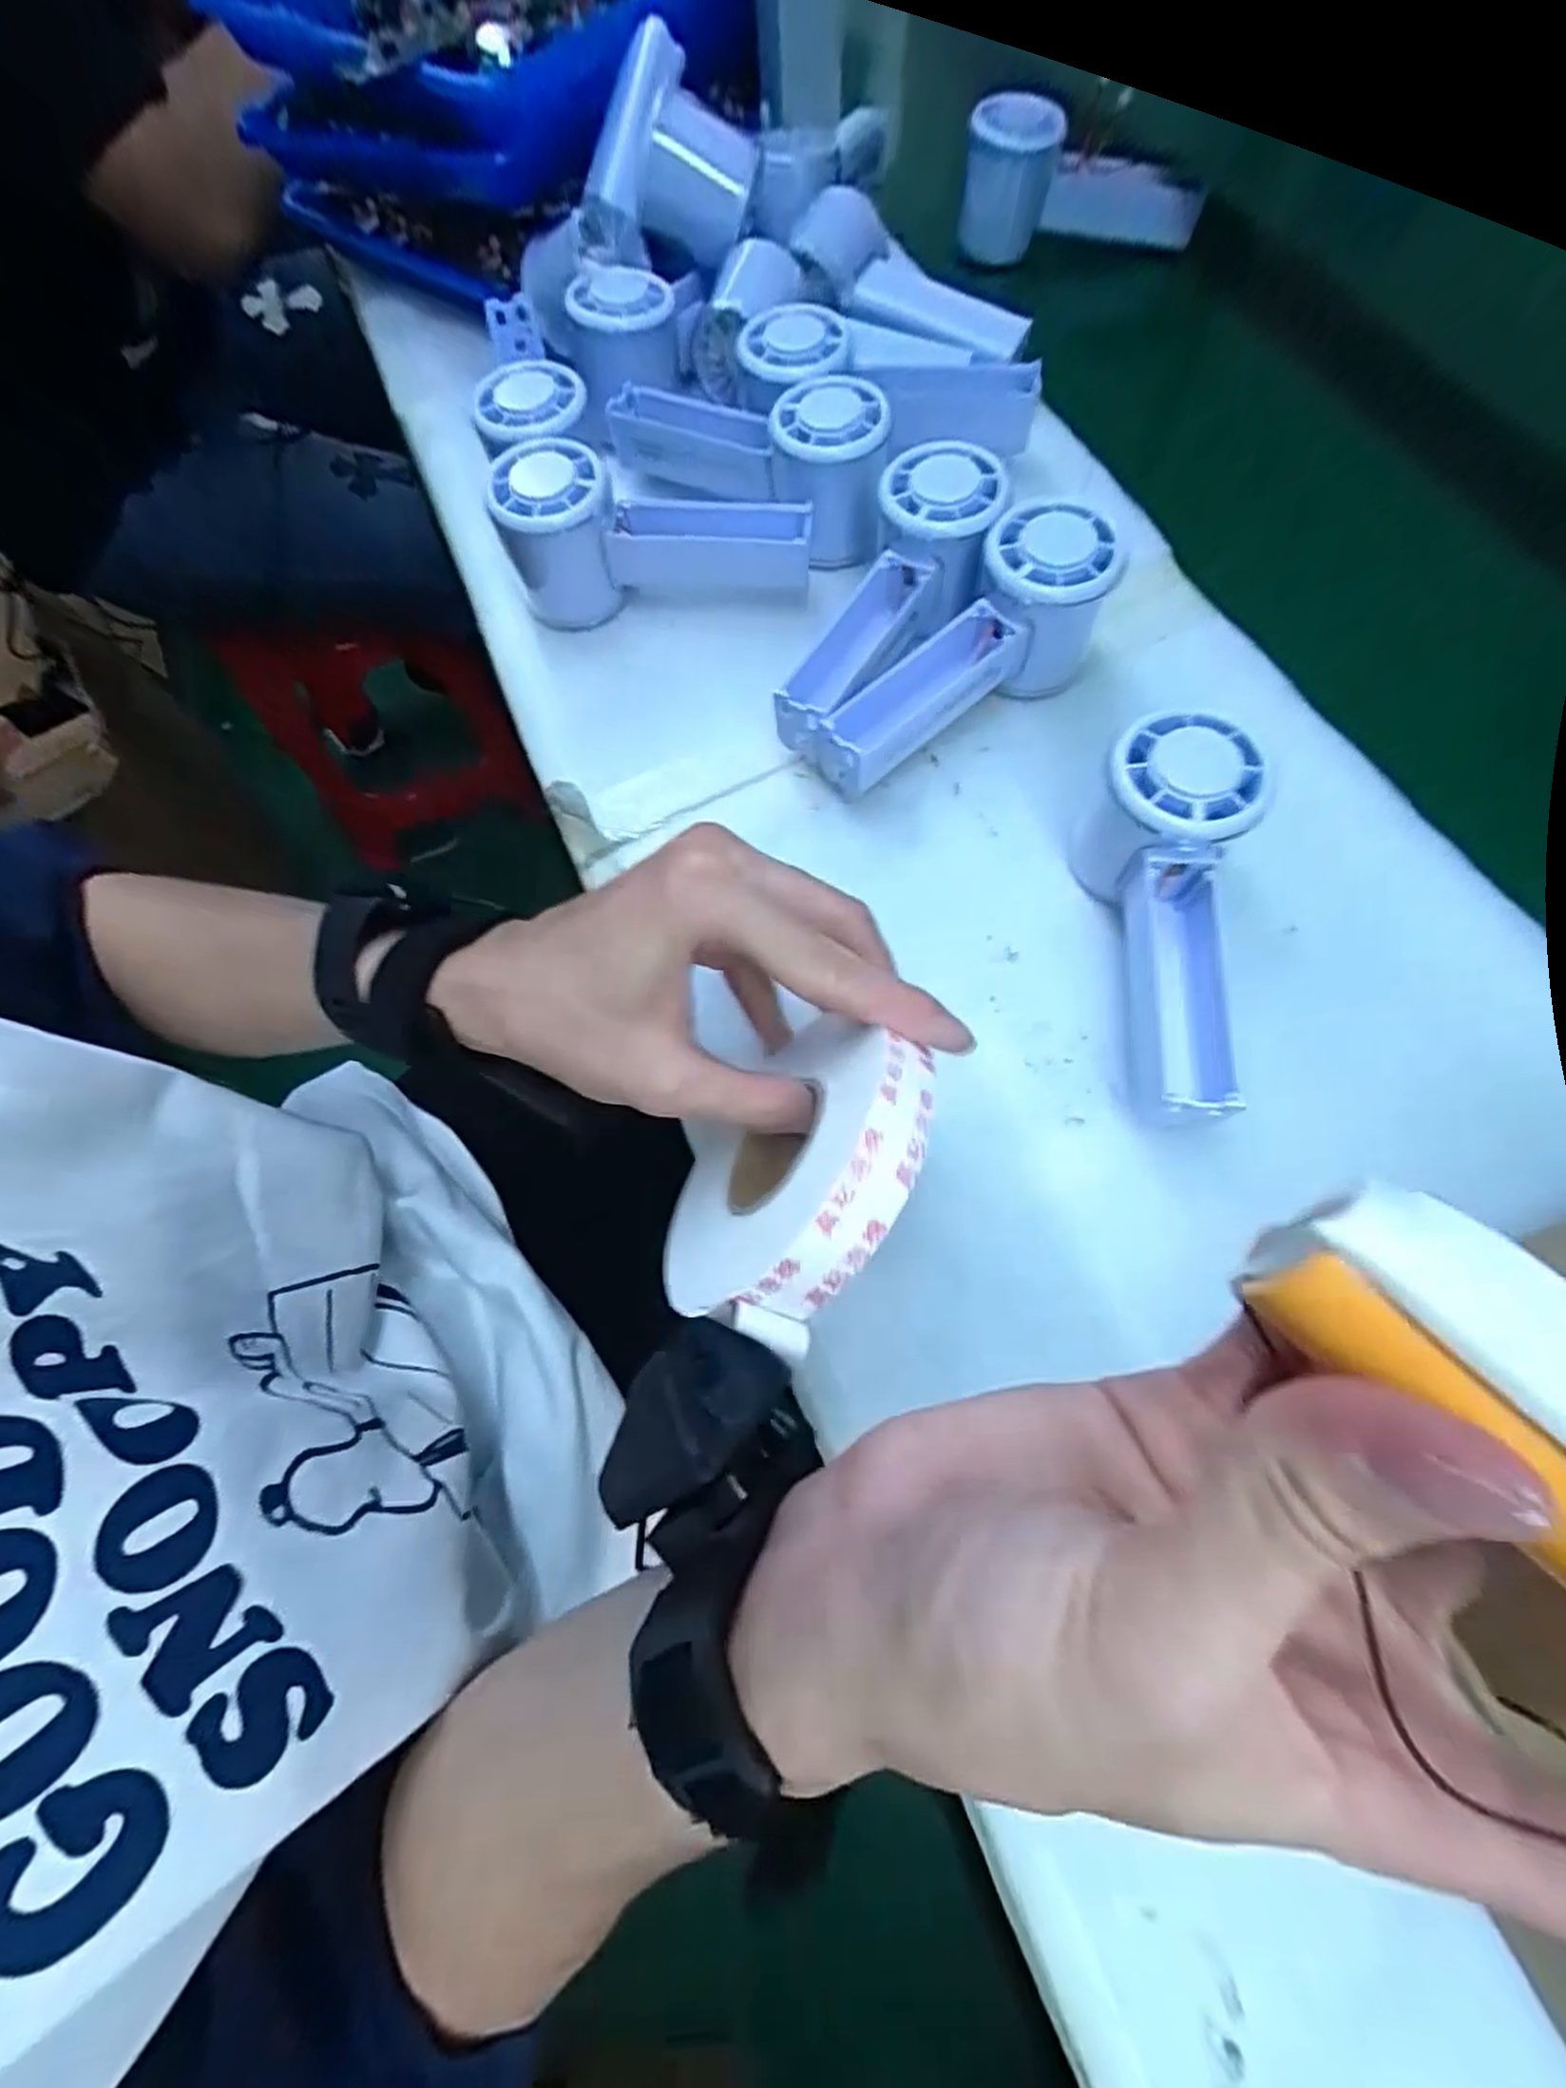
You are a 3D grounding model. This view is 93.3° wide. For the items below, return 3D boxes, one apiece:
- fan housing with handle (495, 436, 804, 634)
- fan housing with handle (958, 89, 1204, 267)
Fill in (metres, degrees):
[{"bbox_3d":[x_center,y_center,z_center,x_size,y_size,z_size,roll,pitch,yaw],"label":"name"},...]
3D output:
[{"bbox_3d":[-0.060,-0.246,0.360,0.145,0.063,0.046,3,70,5],"label":"fan housing with handle"},{"bbox_3d":[0.190,-0.533,0.462,0.150,0.075,0.063,7,69,4],"label":"fan housing with handle"}]

